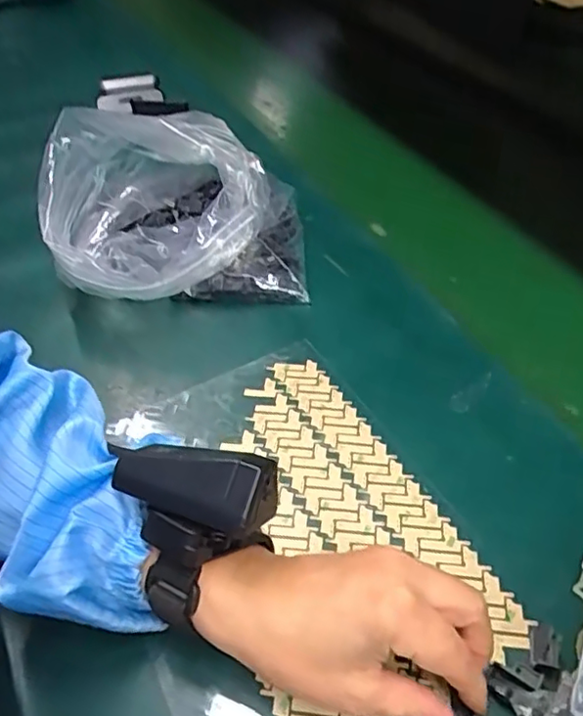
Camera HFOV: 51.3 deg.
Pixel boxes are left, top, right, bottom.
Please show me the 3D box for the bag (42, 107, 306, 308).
[{"bbox_3d":[-0.091,-0.120,0.490,0.199,0.110,0.172,-4,45,-3],"label":"bag"}]

